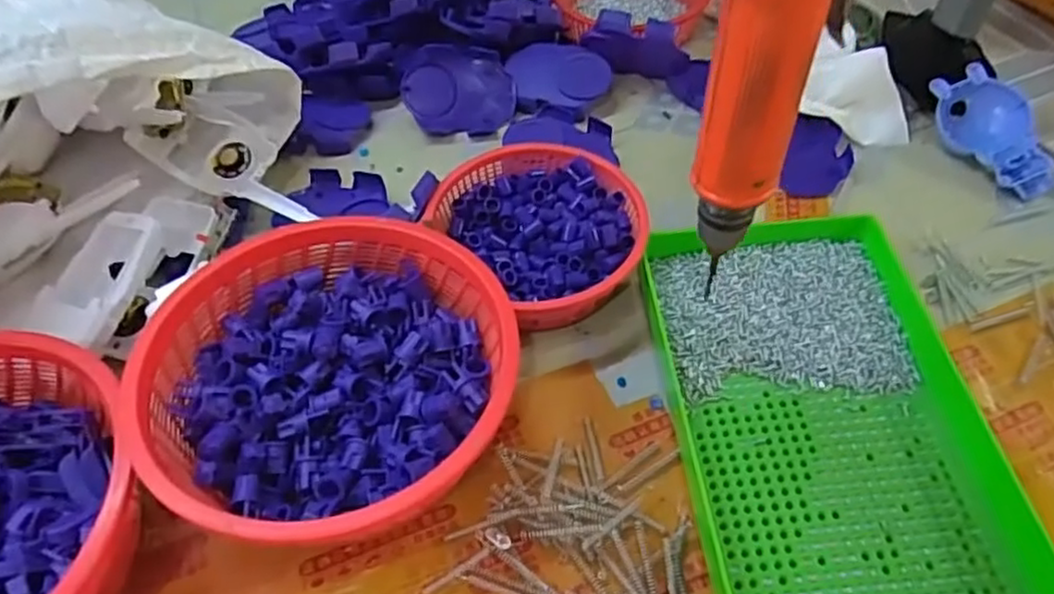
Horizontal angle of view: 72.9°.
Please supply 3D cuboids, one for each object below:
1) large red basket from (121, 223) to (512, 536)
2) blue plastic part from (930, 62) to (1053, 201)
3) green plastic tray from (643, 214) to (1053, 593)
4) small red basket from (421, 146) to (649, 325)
[{"bbox_3d":[-0.098,0.043,0.377,0.175,0.079,0.166,0,52,0],"label":"large red basket"},{"bbox_3d":[0.331,-0.114,0.508,0.050,0.035,0.101,-17,67,-11],"label":"blue plastic part"},{"bbox_3d":[0.156,0.058,0.383,0.154,0.032,0.247,-4,52,-2],"label":"green plastic tray"},{"bbox_3d":[0.012,-0.043,0.459,0.113,0.051,0.137,-34,59,-23],"label":"small red basket"}]

